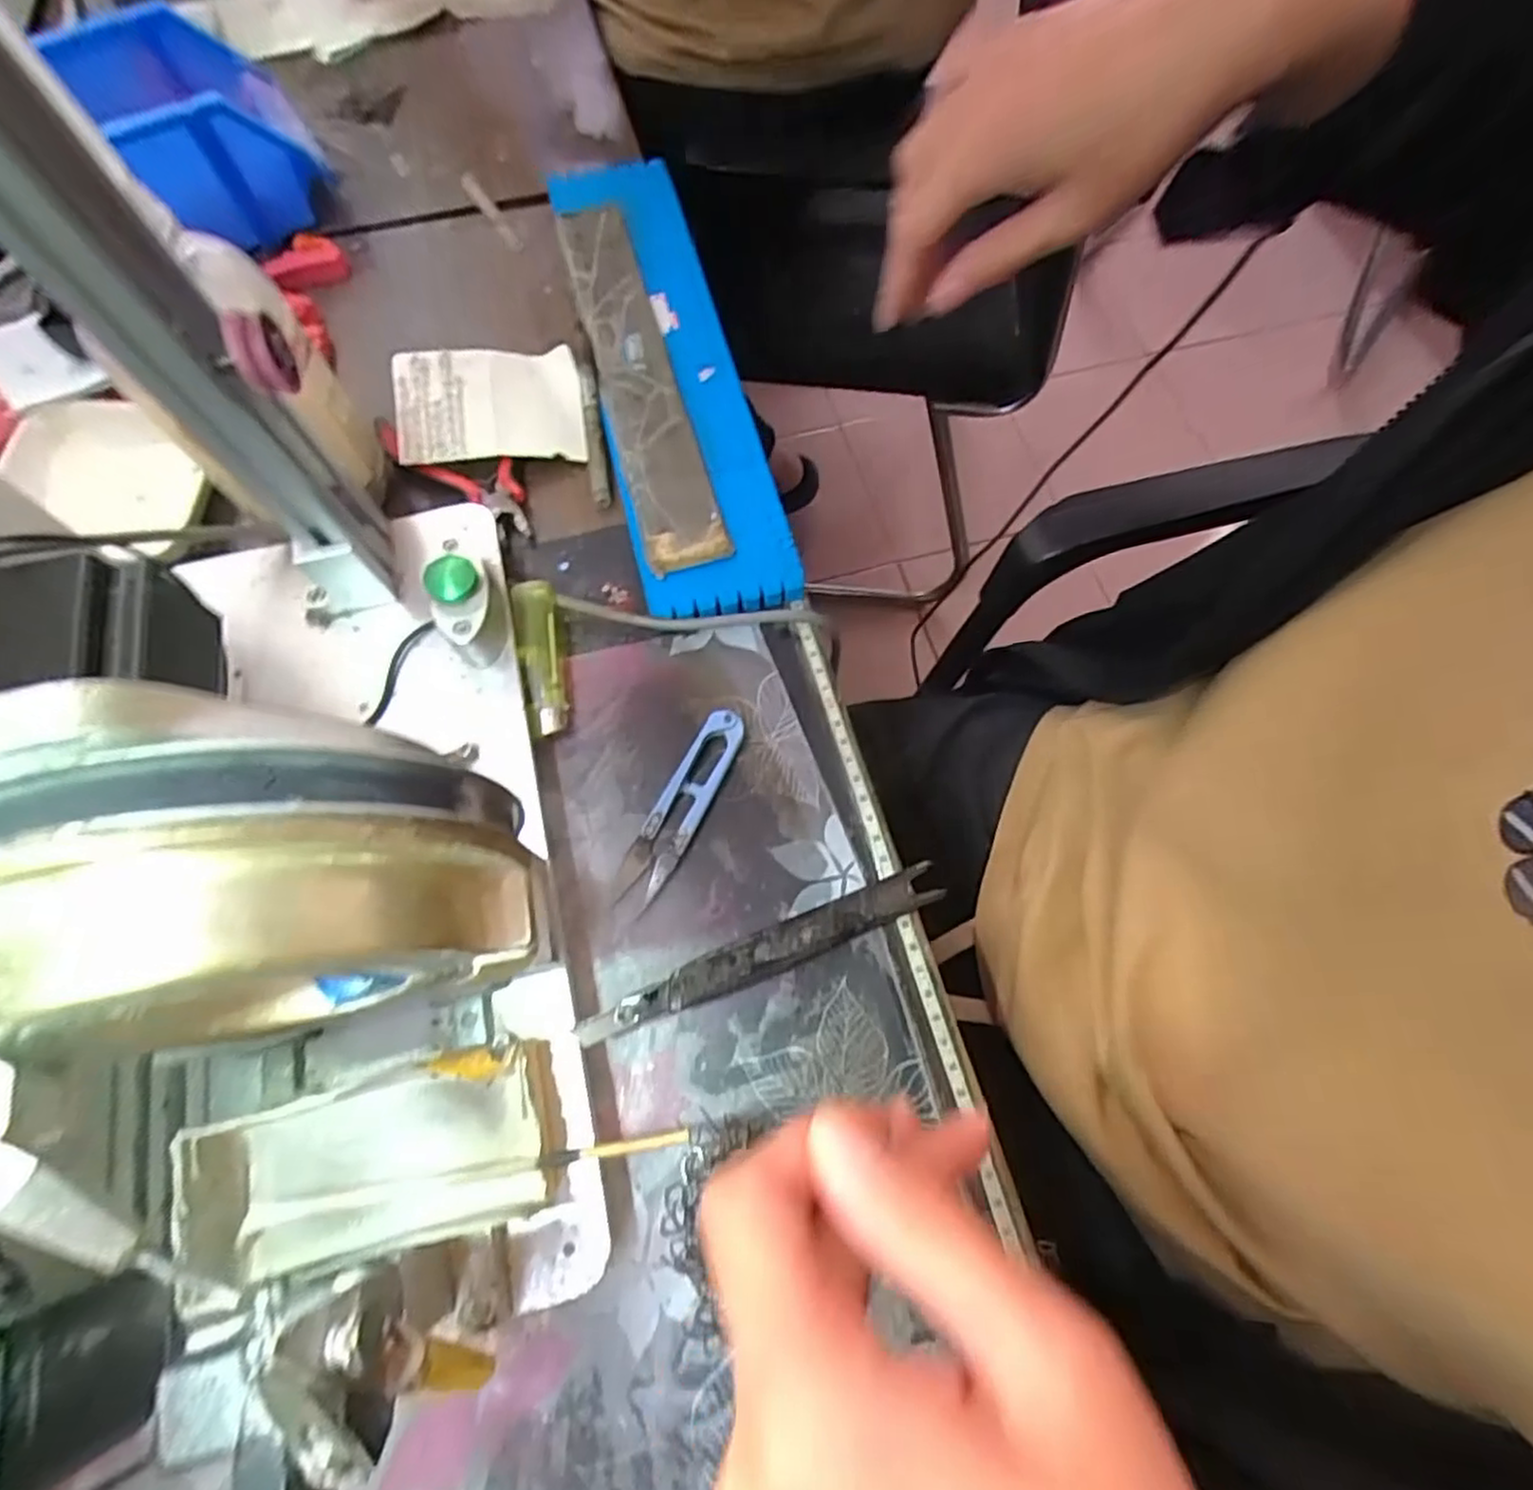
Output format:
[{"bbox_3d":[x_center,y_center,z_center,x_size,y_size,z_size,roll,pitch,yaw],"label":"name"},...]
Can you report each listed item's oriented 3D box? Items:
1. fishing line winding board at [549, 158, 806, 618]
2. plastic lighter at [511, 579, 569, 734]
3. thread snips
[{"bbox_3d":[-0.060,-0.221,0.416,0.079,0.016,0.322,-14,69,-5],"label":"fishing line winding board"},{"bbox_3d":[-0.109,-0.042,0.356,0.020,0.019,0.077,-12,69,-5],"label":"plastic lighter"},{"bbox_3d":[-0.039,0.027,0.335,0.022,0.008,0.098,26,70,10],"label":"thread snips"}]

